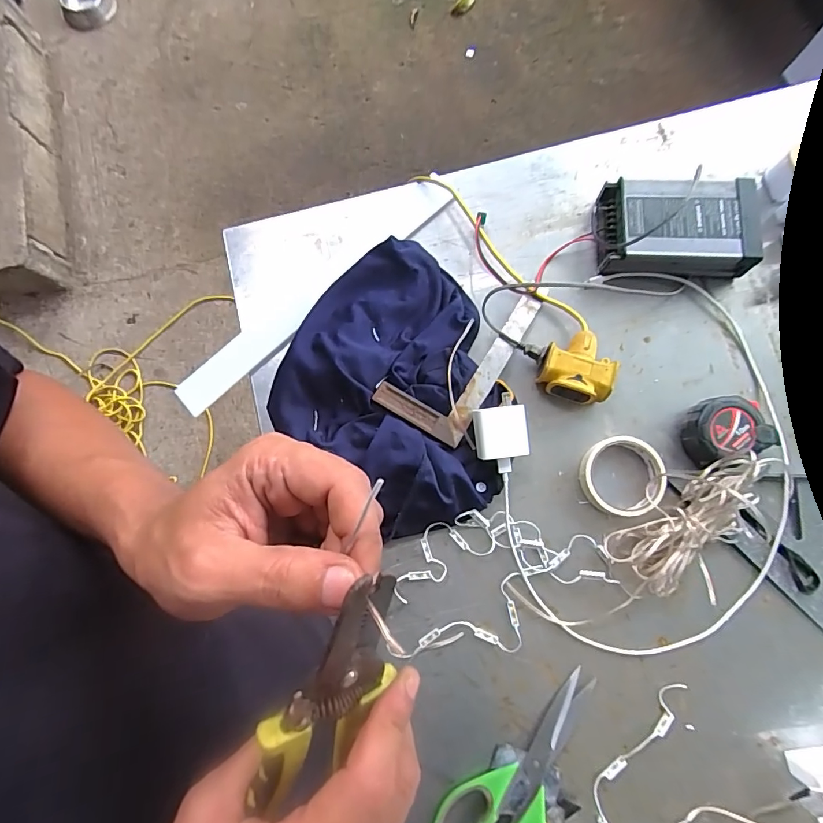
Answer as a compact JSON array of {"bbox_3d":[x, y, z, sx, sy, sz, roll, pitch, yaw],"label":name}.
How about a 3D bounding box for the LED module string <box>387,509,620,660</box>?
[{"bbox_3d":[0.100,0.188,0.507,0.239,0.017,0.147,-3,78,0],"label":"LED module string"}]

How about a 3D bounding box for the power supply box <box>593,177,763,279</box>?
[{"bbox_3d":[0.327,-0.226,0.566,0.180,0.058,0.114,5,78,2],"label":"power supply box"}]

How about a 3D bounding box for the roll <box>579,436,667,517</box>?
[{"bbox_3d":[0.241,0.075,0.522,0.085,0.031,0.088,0,78,1],"label":"roll"}]

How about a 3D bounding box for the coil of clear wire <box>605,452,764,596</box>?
[{"bbox_3d":[0.306,0.126,0.496,0.180,0.049,0.086,-33,80,-6],"label":"coil of clear wire"}]

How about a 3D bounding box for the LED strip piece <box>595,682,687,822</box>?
[{"bbox_3d":[0.224,0.405,0.459,0.074,0.016,0.255,15,79,4],"label":"LED strip piece"}]

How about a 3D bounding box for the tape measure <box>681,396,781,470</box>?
[{"bbox_3d":[0.354,0.021,0.523,0.082,0.044,0.070,-18,79,-3],"label":"tape measure"}]

